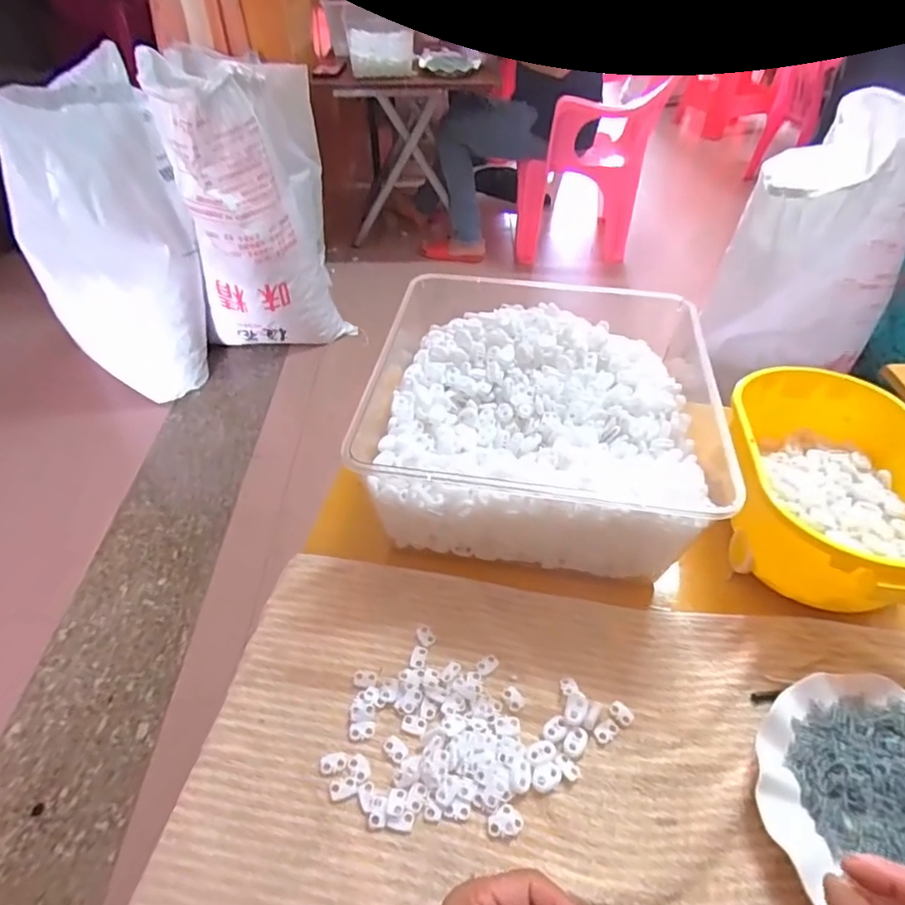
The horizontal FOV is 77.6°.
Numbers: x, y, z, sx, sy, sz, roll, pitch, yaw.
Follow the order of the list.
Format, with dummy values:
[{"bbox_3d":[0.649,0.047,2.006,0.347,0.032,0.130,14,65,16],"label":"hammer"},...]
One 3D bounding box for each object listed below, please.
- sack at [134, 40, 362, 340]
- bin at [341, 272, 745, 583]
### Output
[{"bbox_3d":[-0.541,-0.675,1.542,0.367,0.657,0.444,-11,47,-11],"label":"sack"},{"bbox_3d":[0.083,-0.019,0.560,0.280,0.120,0.261,8,47,7],"label":"bin"}]

